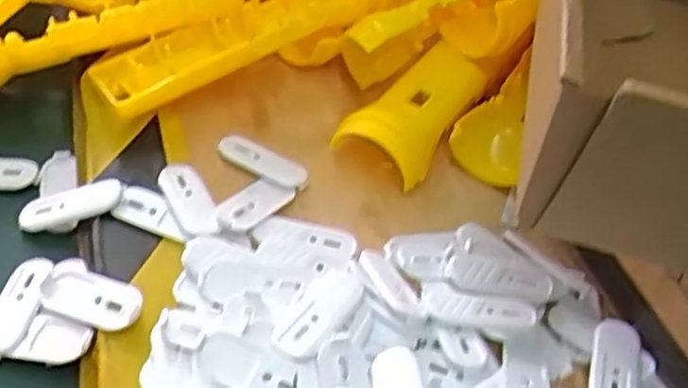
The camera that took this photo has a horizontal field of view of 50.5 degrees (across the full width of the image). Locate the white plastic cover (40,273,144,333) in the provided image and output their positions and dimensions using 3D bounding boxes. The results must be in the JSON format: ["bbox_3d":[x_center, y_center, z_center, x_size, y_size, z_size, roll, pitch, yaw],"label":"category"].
[{"bbox_3d":[-0.104,0.043,0.301,0.046,0.012,0.019,20,48,14],"label":"white plastic cover"}]

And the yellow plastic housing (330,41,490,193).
[{"bbox_3d":[0.038,-0.044,0.391,0.045,0.029,0.085,32,49,19],"label":"yellow plastic housing"}]

